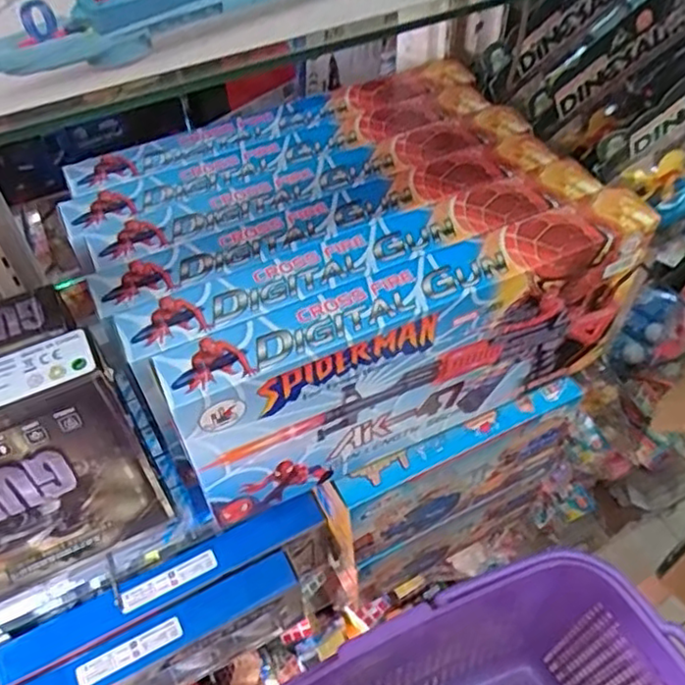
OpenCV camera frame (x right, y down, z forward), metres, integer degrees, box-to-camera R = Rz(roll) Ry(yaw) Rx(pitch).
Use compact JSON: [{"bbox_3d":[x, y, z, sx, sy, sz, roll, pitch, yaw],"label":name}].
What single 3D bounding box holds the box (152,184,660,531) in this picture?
[{"bbox_3d":[0.064,0.014,0.557,0.402,0.190,0.047,-21,53,-15],"label":"box"}]

